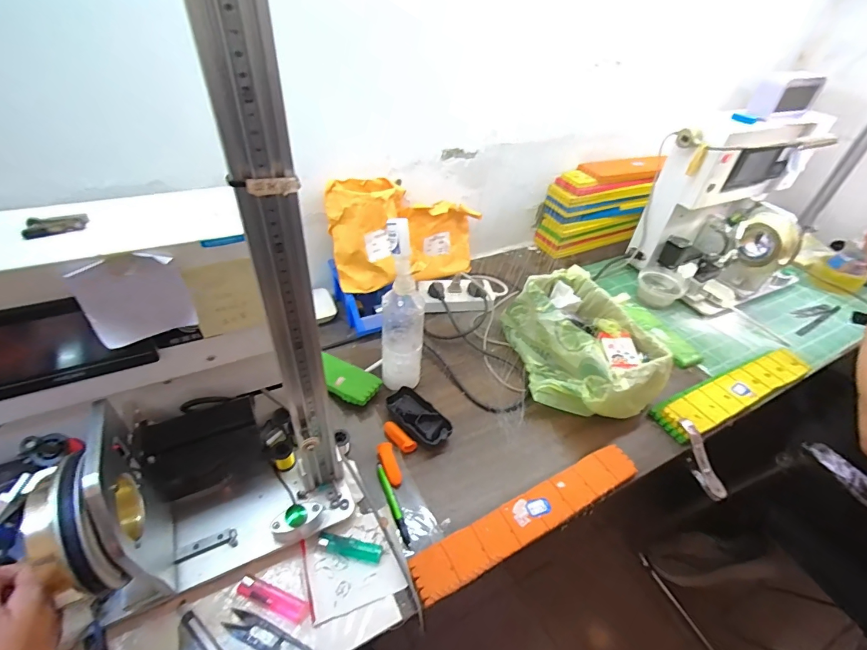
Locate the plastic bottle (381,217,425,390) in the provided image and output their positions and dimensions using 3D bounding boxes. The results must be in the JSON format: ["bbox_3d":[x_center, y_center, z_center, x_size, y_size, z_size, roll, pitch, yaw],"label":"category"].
[{"bbox_3d":[-0.046,-0.009,0.616,0.064,0.292,0.060,3,42,-2],"label":"plastic bottle"}]

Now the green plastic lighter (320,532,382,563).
[{"bbox_3d":[-0.101,0.271,0.497,0.076,0.013,0.021,9,42,6],"label":"green plastic lighter"}]

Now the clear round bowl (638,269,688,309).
[{"bbox_3d":[0.520,-0.087,0.935,0.096,0.048,0.104,2,42,-2],"label":"clear round bowl"}]

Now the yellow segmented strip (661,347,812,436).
[{"bbox_3d":[0.546,0.111,0.726,0.354,0.012,0.066,-17,46,-22],"label":"yellow segmented strip"}]

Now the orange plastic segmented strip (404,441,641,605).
[{"bbox_3d":[0.132,0.246,0.536,0.345,0.012,0.054,-18,46,-24],"label":"orange plastic segmented strip"}]

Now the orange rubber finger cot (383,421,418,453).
[{"bbox_3d":[-0.052,0.168,0.617,0.025,0.020,0.060,-30,52,-32],"label":"orange rubber finger cot"}]

